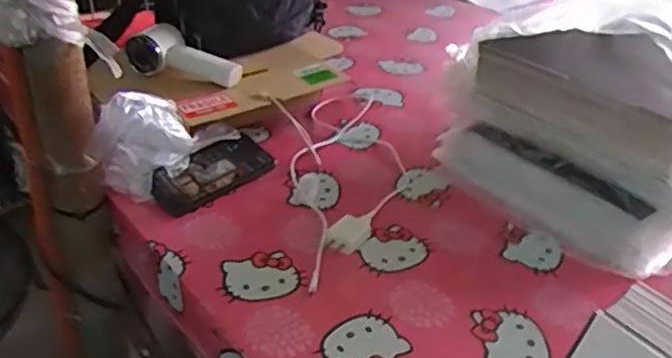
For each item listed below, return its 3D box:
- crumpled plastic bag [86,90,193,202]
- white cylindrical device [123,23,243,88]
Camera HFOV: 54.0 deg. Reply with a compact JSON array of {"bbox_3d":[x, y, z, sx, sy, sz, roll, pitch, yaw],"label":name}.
[{"bbox_3d":[-0.229,-0.043,0.793,0.048,0.136,0.121,25,41,30],"label":"crumpled plastic bag"},{"bbox_3d":[-0.216,-0.168,0.929,0.147,0.058,0.084,18,36,20],"label":"white cylindrical device"}]

